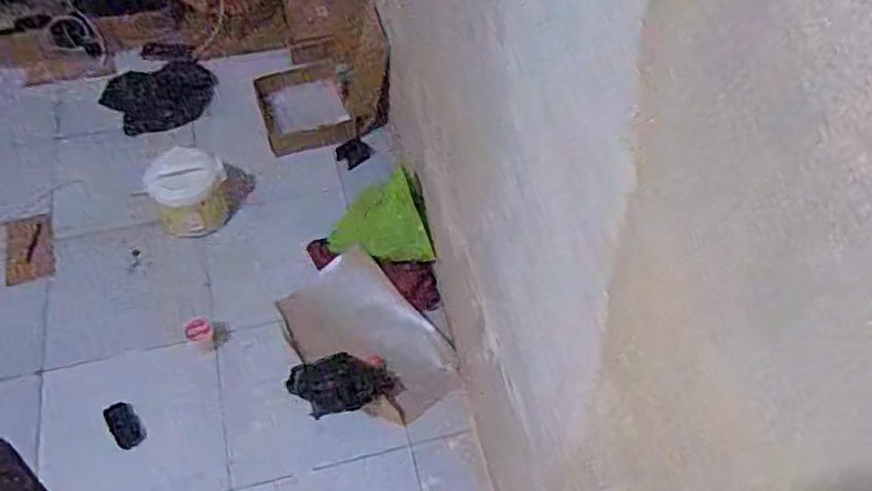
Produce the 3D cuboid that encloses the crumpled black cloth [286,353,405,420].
[{"bbox_3d":[-0.217,0.324,1.683,0.258,0.034,0.134,-8,53,-6],"label":"crumpled black cloth"}]

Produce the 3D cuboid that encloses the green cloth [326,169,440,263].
[{"bbox_3d":[-0.141,-0.067,1.777,0.273,0.238,0.100,5,53,3],"label":"green cloth"}]

